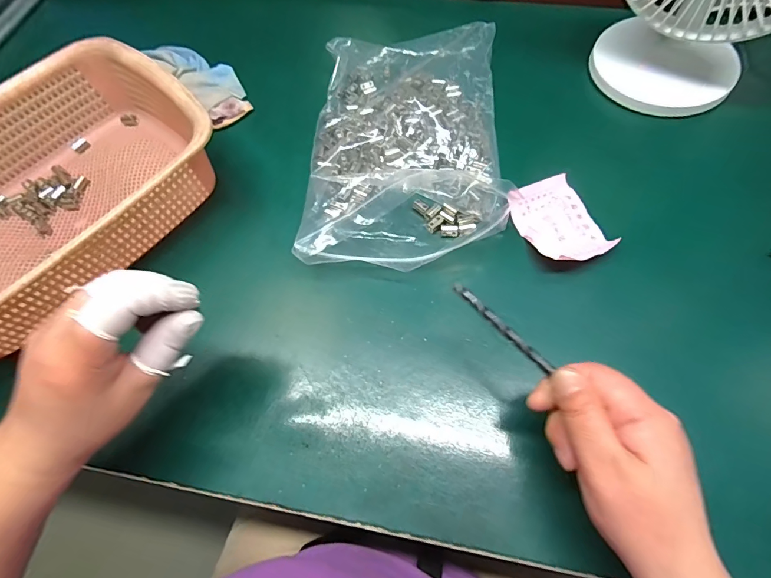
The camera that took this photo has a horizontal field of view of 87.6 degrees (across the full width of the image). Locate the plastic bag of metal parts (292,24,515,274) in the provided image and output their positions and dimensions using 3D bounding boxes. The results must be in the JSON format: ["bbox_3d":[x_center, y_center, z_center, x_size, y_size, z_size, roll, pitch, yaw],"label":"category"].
[{"bbox_3d":[0.020,-0.152,0.384,0.178,0.038,0.290,-1,66,3],"label":"plastic bag of metal parts"}]

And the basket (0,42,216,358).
[{"bbox_3d":[-0.298,-0.079,0.354,0.214,0.083,0.289,37,73,17],"label":"basket"}]

